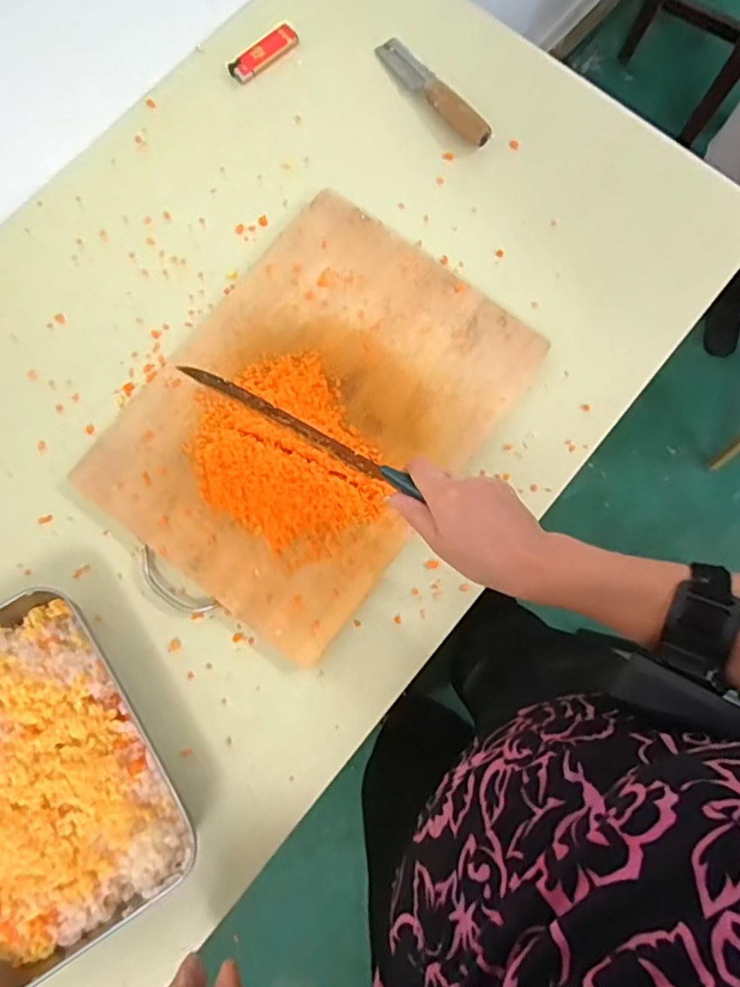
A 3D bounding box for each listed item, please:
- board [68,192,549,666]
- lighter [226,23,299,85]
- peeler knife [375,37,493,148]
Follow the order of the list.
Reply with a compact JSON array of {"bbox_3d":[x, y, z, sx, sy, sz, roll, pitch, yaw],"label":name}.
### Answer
[{"bbox_3d":[-0.050,-0.071,0.551,0.270,0.019,0.389,36,80,6],"label":"board"},{"bbox_3d":[-0.112,-0.465,0.627,0.083,0.009,0.027,-41,82,-9],"label":"lighter"},{"bbox_3d":[0.065,-0.419,0.617,0.025,0.021,0.159,-39,82,-8],"label":"peeler knife"}]

